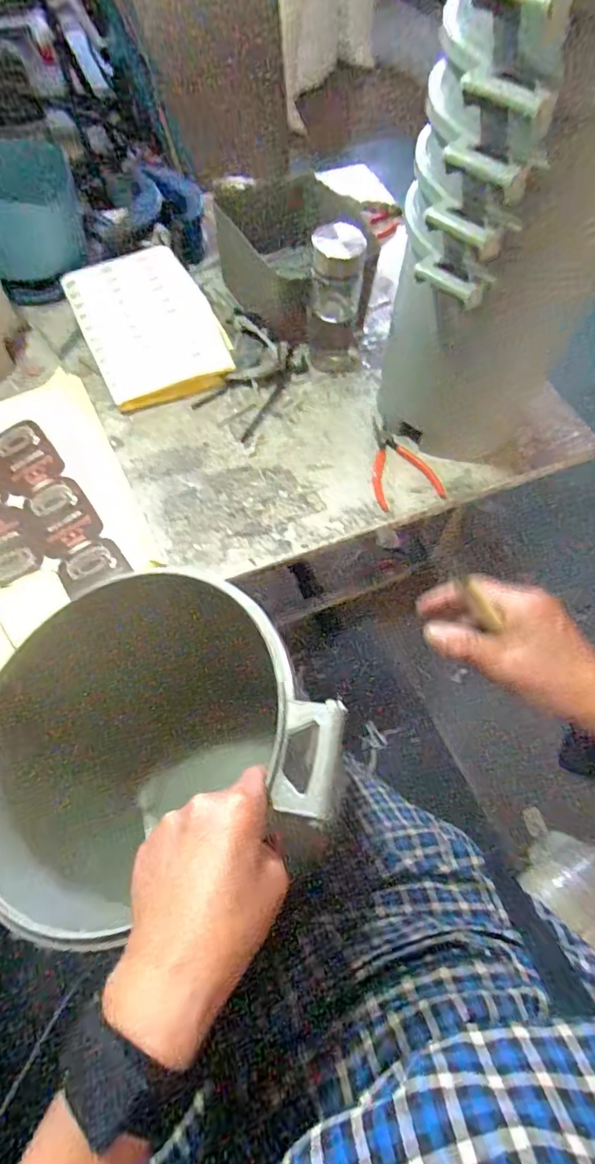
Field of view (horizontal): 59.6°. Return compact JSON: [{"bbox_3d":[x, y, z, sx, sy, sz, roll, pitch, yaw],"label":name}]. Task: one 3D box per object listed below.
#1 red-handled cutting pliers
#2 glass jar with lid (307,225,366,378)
[{"bbox_3d":[0.134,-0.165,0.711,0.088,0.010,0.142,-13,65,-10],"label":"red-handled cutting pliers"},{"bbox_3d":[0.052,-0.393,0.730,0.086,0.183,0.075,9,63,1],"label":"glass jar with lid"}]

